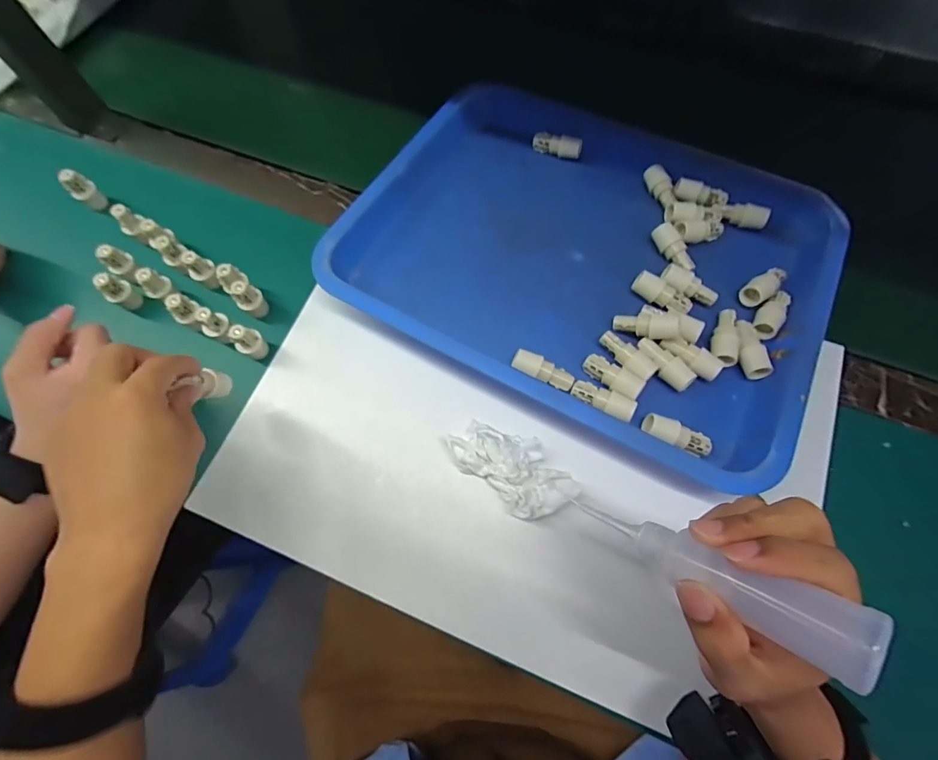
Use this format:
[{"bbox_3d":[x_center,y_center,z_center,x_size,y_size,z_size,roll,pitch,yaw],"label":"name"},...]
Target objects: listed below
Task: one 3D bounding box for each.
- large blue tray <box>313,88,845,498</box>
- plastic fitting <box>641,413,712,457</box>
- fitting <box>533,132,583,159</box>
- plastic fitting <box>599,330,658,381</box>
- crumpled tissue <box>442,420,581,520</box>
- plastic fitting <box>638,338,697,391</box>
[{"bbox_3d":[0.119,-0.139,0.433,0.442,0.058,0.369,28,71,11],"label":"large blue tray"},{"bbox_3d":[0.171,0.047,0.357,0.054,0.023,0.020,16,69,6],"label":"plastic fitting"},{"bbox_3d":[0.103,-0.275,0.504,0.057,0.023,0.018,20,70,8],"label":"fitting"},{"bbox_3d":[0.141,-0.021,0.387,0.023,0.020,0.054,-38,73,-14],"label":"plastic fitting"},{"bbox_3d":[0.035,0.074,0.368,0.106,0.028,0.056,38,73,14],"label":"crumpled tissue"},{"bbox_3d":[0.173,-0.014,0.384,0.021,0.022,0.055,-40,74,-14],"label":"plastic fitting"}]

